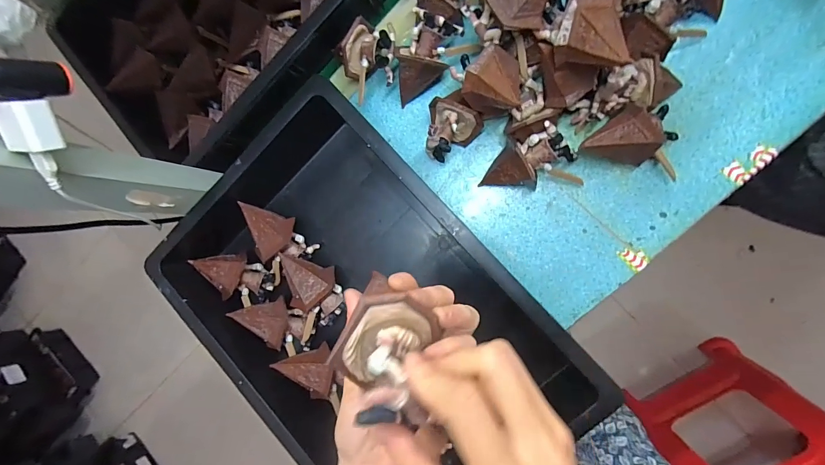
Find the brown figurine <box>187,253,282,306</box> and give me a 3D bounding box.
[{"bbox_3d":[-0.229,0.061,0.474,0.104,0.038,0.063,5,95,9],"label":"brown figurine"}]

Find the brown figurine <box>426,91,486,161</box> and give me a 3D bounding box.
[{"bbox_3d":[0.039,-0.127,0.430,0.071,0.057,0.061,-39,88,10],"label":"brown figurine"}]

